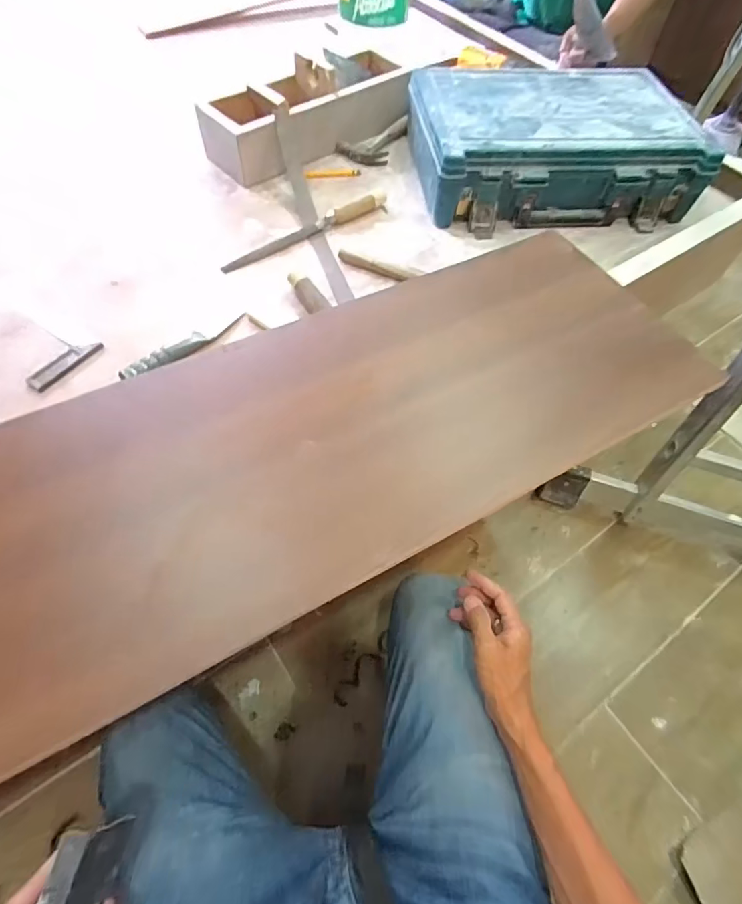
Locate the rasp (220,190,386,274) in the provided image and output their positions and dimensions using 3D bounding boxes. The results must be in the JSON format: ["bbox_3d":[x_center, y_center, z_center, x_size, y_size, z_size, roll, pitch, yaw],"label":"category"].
[{"bbox_3d":[-0.107,-0.381,0.805,0.318,0.023,0.030,-30,64,-18],"label":"rasp"}]

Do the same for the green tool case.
[{"bbox_3d":[0.325,-0.570,0.880,0.476,0.121,0.333,-4,59,-3],"label":"green tool case"}]

